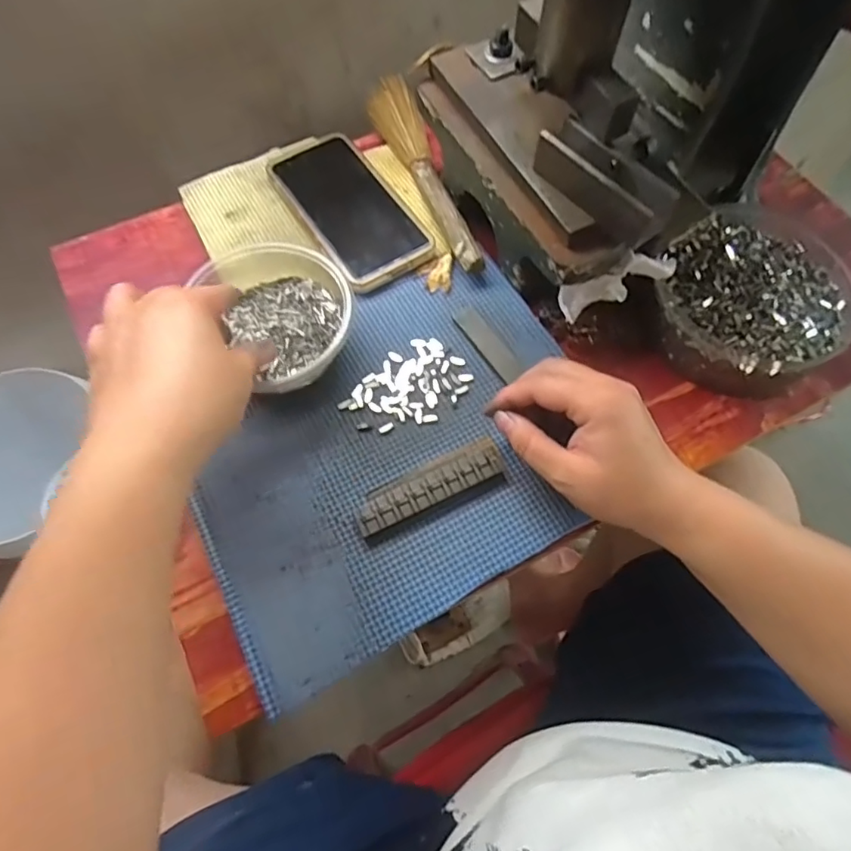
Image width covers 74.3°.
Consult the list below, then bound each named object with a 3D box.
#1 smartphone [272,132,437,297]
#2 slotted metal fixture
[{"bbox_3d":[-0.062,-0.179,0.455,0.078,0.010,0.159,-29,69,-13],"label":"smartphone"},{"bbox_3d":[0.003,0.039,0.359,0.098,0.012,0.034,-24,68,-11],"label":"slotted metal fixture"}]

